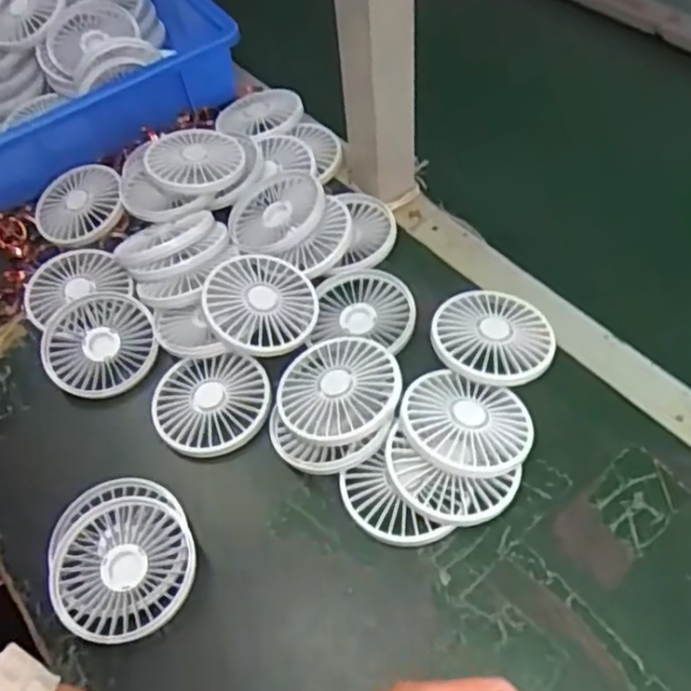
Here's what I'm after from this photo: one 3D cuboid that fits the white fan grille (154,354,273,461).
[{"bbox_3d":[-0.100,0.043,0.519,0.086,0.014,0.077,-8,55,1],"label":"white fan grille"}]

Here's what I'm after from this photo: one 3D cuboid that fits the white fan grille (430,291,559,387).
[{"bbox_3d":[0.107,-0.006,0.512,0.084,0.019,0.085,-2,56,3],"label":"white fan grille"}]

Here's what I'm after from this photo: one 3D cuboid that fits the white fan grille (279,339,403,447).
[{"bbox_3d":[-0.006,0.029,0.491,0.084,0.019,0.085,-12,55,-2],"label":"white fan grille"}]

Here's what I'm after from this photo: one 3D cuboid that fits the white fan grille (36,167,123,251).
[{"bbox_3d":[-0.244,-0.133,0.649,0.087,0.012,0.087,-6,69,15],"label":"white fan grille"}]

